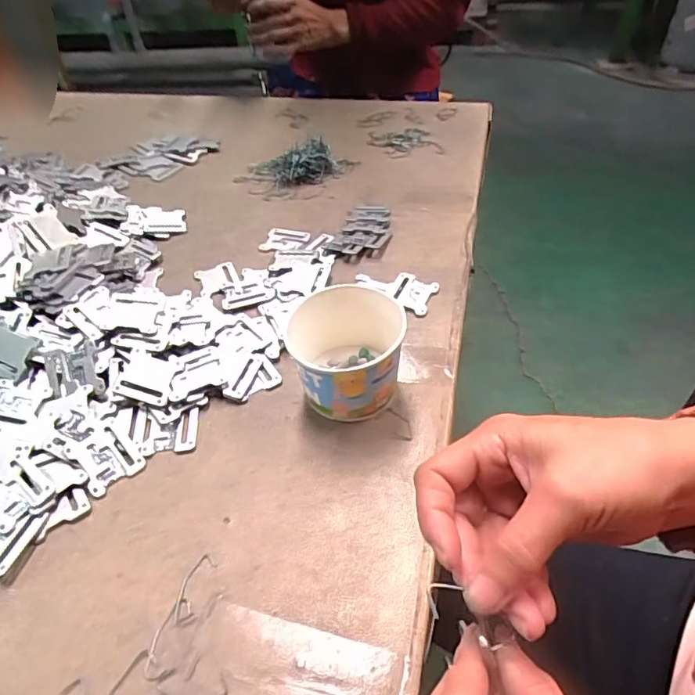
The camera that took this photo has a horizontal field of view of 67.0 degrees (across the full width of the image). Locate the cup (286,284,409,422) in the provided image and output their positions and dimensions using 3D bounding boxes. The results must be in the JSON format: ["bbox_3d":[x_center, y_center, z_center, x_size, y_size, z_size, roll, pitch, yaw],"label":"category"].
[{"bbox_3d":[-0.001,0.008,0.428,0.086,0.072,0.089,-2,47,2],"label":"cup"}]

